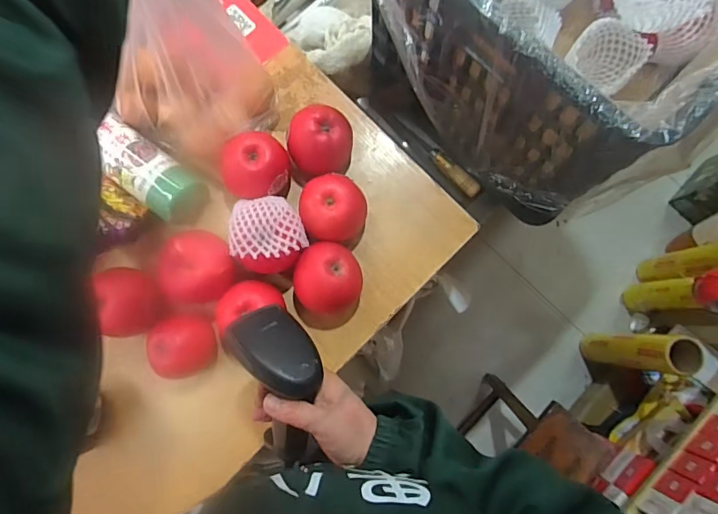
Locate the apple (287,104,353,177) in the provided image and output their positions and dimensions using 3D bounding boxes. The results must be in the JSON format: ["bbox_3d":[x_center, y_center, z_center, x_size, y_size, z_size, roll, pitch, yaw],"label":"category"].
[{"bbox_3d":[-0.048,-0.140,0.570,0.075,0.066,0.076,12,82,1],"label":"apple"}]

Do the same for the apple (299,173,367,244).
[{"bbox_3d":[-0.031,-0.056,0.554,0.078,0.058,0.077,-3,82,-1],"label":"apple"}]

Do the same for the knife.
[{"bbox_3d":[0.118,-0.166,0.729,0.022,0.020,0.194,-38,70,-6],"label":"knife"}]

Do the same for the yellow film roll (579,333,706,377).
[{"bbox_3d":[0.727,0.251,1.231,0.103,0.372,0.091,7,82,0],"label":"yellow film roll"}]

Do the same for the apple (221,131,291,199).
[{"bbox_3d":[-0.121,-0.105,0.557,0.074,0.059,0.070,0,82,-1],"label":"apple"}]

